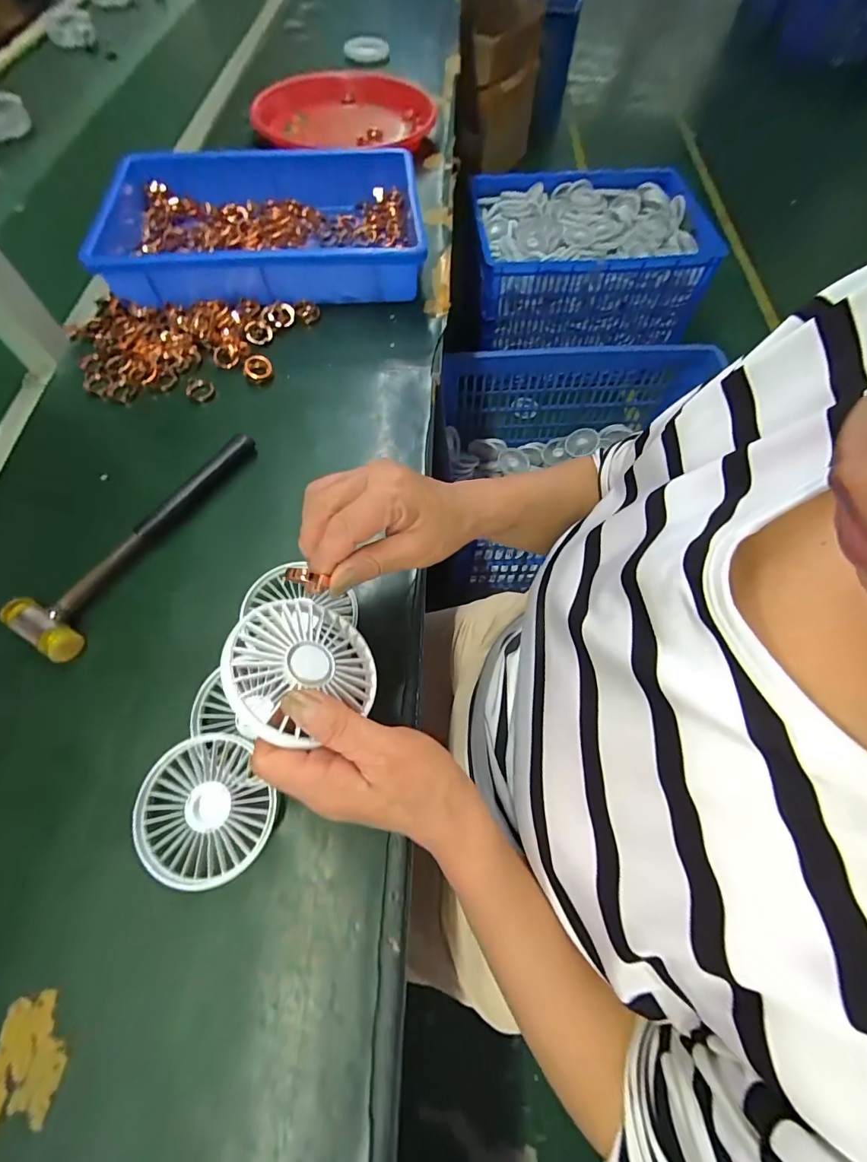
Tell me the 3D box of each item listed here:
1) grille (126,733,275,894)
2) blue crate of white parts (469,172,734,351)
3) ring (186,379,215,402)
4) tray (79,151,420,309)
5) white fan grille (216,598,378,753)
[{"bbox_3d":[-0.152,0.152,0.292,0.081,0.019,0.085,-32,70,-16],"label":"grille"},{"bbox_3d":[0.469,-1.047,1.444,0.708,0.254,0.540,-3,64,-2],"label":"blue crate of white parts"},{"bbox_3d":[-0.243,-0.199,0.462,0.026,0.004,0.025,1,65,-3],"label":"ring"},{"bbox_3d":[-0.206,-0.442,0.548,0.367,0.064,0.250,-6,66,-6],"label":"tray"},{"bbox_3d":[-0.075,0.047,0.255,0.088,0.010,0.078,-18,70,-48],"label":"white fan grille"}]

